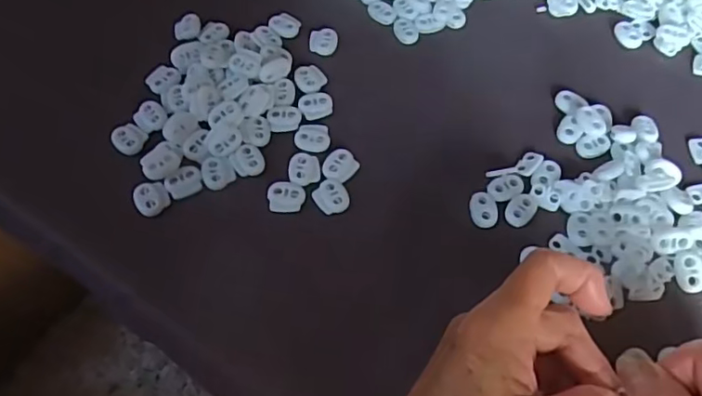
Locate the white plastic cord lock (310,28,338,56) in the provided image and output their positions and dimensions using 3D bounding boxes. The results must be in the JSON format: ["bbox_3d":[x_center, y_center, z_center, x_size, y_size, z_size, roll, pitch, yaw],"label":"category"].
[{"bbox_3d":[-0.019,-0.111,0.402,0.019,0.004,0.024,0,61,-1],"label":"white plastic cord lock"}]

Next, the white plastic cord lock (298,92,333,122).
[{"bbox_3d":[-0.023,-0.061,0.376,0.022,0.004,0.020,-17,63,-10],"label":"white plastic cord lock"}]

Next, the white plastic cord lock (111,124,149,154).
[{"bbox_3d":[-0.142,-0.038,0.364,0.020,0.006,0.019,35,66,17],"label":"white plastic cord lock"}]

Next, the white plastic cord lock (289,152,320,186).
[{"bbox_3d":[-0.029,-0.019,0.351,0.019,0.004,0.023,1,61,0],"label":"white plastic cord lock"}]

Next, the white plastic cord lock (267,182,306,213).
[{"bbox_3d":[-0.039,-0.001,0.343,0.022,0.004,0.019,2,61,0],"label":"white plastic cord lock"}]

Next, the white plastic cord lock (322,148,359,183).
[{"bbox_3d":[-0.007,-0.021,0.352,0.019,0.004,0.022,35,66,17],"label":"white plastic cord lock"}]

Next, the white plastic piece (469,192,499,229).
[{"bbox_3d":[0.079,0.006,0.338,0.016,0.004,0.023,-8,61,-5],"label":"white plastic piece"}]

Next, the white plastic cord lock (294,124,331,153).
[{"bbox_3d":[-0.024,-0.039,0.362,0.022,0.004,0.022,8,61,3],"label":"white plastic cord lock"}]

